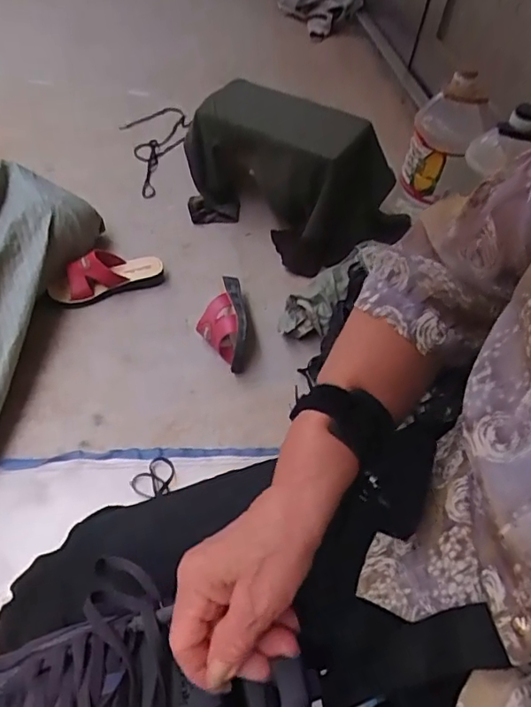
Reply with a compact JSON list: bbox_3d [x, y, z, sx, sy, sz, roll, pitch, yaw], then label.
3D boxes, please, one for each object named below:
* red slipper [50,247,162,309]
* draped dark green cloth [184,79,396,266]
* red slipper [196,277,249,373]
[{"bbox_3d":[-0.336,-0.171,1.159,0.237,0.084,0.092,-21,55,-20],"label":"red slipper"},{"bbox_3d":[0.051,-0.426,1.287,0.424,0.231,0.280,31,54,18],"label":"draped dark green cloth"},{"bbox_3d":[-0.084,-0.070,1.071,0.095,0.097,0.222,-3,51,-6],"label":"red slipper"}]

